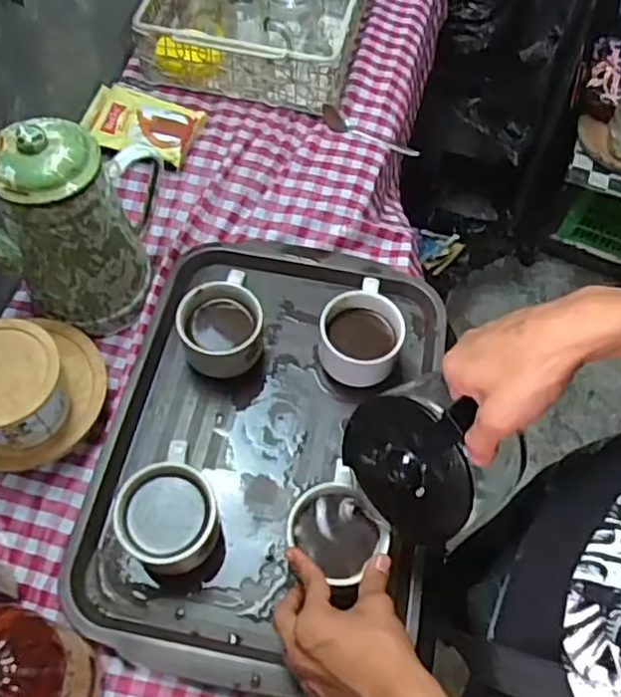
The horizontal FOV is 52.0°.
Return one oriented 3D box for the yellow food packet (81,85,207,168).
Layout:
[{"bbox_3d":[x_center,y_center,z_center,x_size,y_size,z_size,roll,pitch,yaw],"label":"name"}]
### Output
[{"bbox_3d":[-0.198,-0.259,0.732,0.132,0.027,0.095,9,60,2],"label":"yellow food packet"}]

